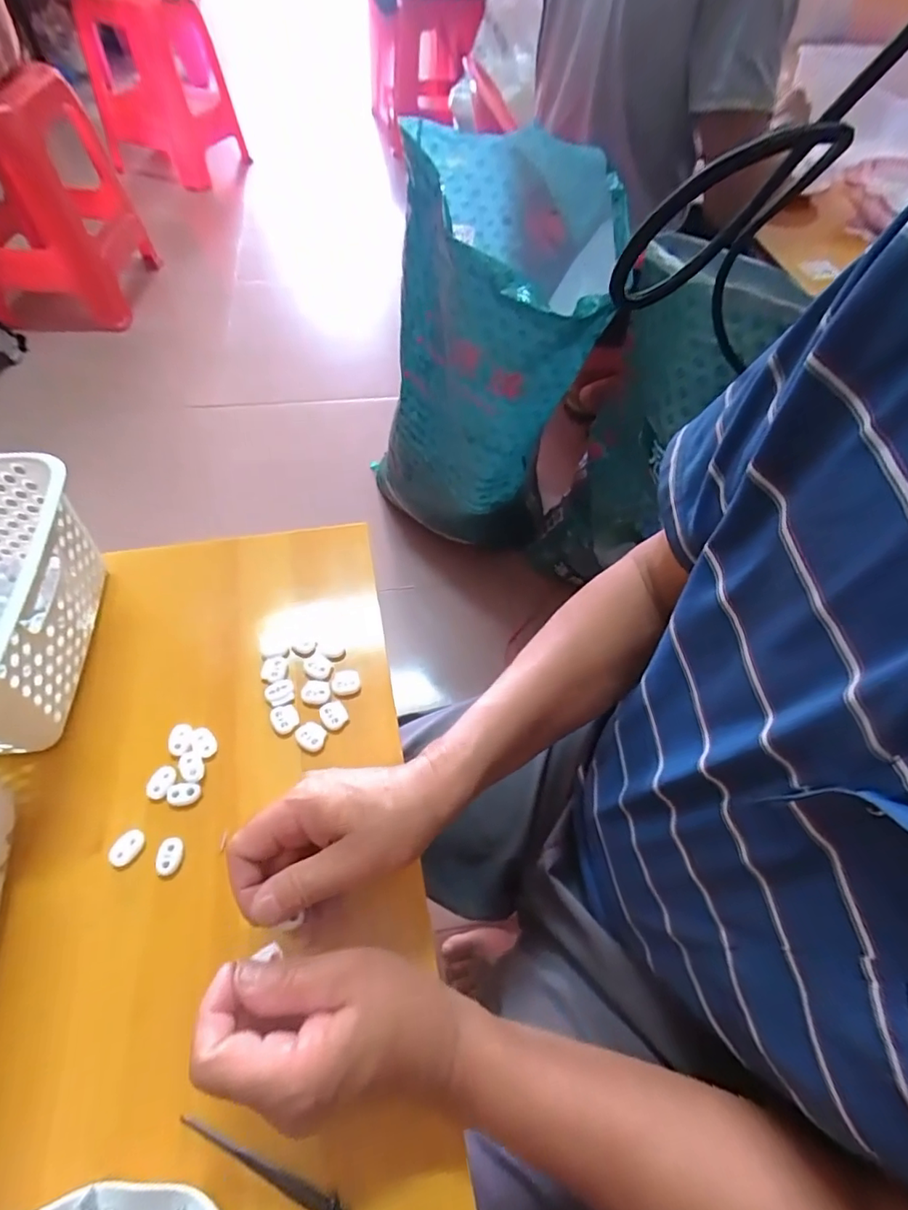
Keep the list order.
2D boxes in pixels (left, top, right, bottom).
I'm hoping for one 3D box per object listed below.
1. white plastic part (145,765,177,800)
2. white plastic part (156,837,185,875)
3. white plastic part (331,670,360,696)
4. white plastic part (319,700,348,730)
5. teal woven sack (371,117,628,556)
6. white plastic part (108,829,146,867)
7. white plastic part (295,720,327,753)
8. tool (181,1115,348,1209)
[{"bbox_3d":[-0.212,0.129,0.396,0.016,0.006,0.024,20,59,9],"label":"white plastic part"},{"bbox_3d":[-0.193,0.170,0.370,0.015,0.005,0.023,9,58,2],"label":"white plastic part"},{"bbox_3d":[-0.088,0.063,0.441,0.023,0.008,0.018,-8,59,-8],"label":"white plastic part"},{"bbox_3d":[-0.095,0.086,0.429,0.019,0.007,0.024,-25,62,-18],"label":"white plastic part"},{"bbox_3d":[0.057,-0.367,0.921,0.300,0.581,0.344,8,58,2],"label":"teal woven sack"},{"bbox_3d":[-0.223,0.166,0.372,0.015,0.005,0.024,24,59,11],"label":"white plastic part"},{"bbox_3d":[-0.110,0.101,0.419,0.022,0.004,0.020,28,60,14],"label":"white plastic part"},{"bbox_3d":[-0.103,0.305,0.294,0.104,0.010,0.011,21,59,10],"label":"tool"}]

